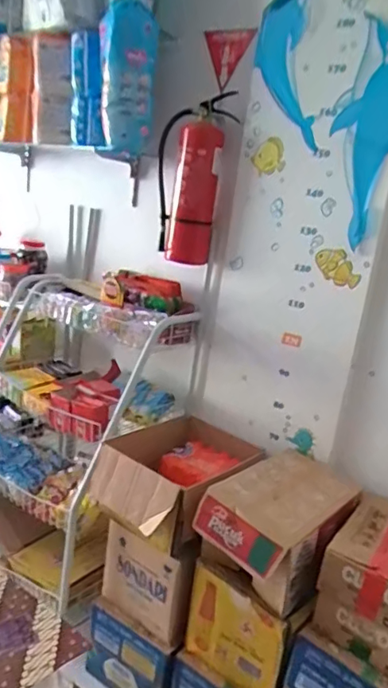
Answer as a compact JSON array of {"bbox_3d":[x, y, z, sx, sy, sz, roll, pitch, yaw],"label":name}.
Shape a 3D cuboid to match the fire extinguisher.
[{"bbox_3d":[-0.014,-0.524,1.698,0.198,0.497,0.168,5,15,-10],"label":"fire extinguisher"}]

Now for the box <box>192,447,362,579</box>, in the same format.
[{"bbox_3d":[0.226,0.397,1.318,0.244,0.107,0.408,19,18,36],"label":"box"}]

